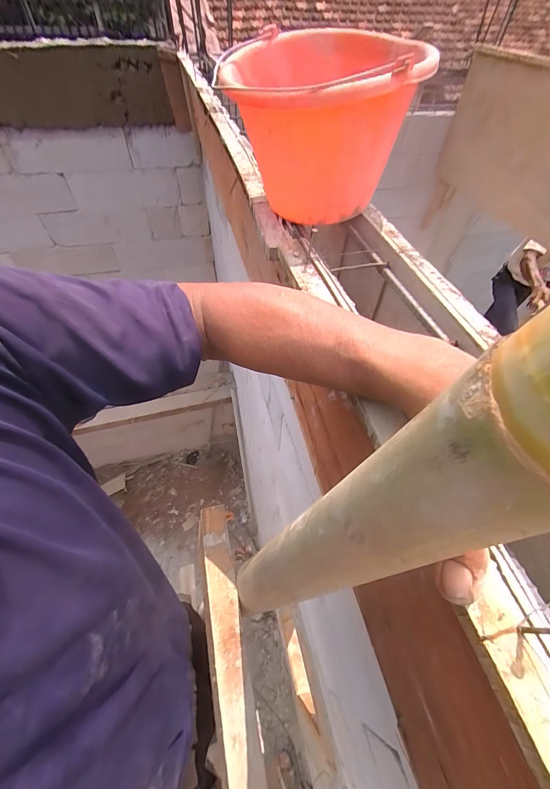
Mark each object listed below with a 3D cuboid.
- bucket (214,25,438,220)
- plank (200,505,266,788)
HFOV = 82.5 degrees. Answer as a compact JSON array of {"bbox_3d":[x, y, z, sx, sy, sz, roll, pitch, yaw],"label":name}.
[{"bbox_3d":[0.048,-0.352,0.424,0.238,0.163,0.230,1,53,-1],"label":"bucket"},{"bbox_3d":[-0.036,0.358,0.317,0.042,0.025,0.485,-10,54,-9],"label":"plank"}]

